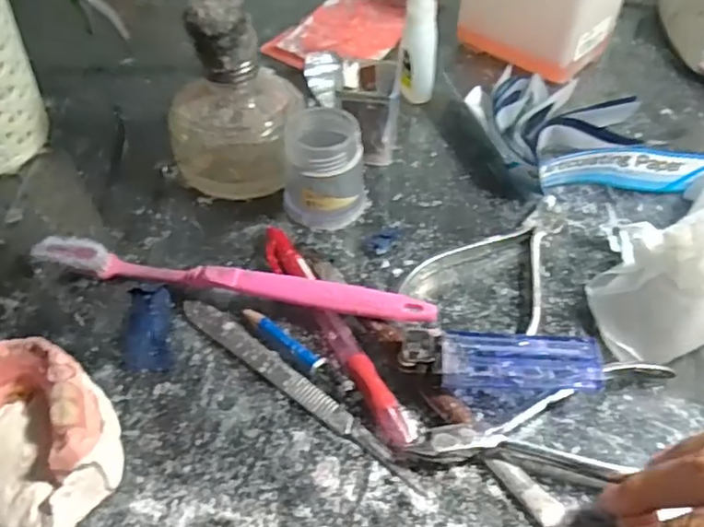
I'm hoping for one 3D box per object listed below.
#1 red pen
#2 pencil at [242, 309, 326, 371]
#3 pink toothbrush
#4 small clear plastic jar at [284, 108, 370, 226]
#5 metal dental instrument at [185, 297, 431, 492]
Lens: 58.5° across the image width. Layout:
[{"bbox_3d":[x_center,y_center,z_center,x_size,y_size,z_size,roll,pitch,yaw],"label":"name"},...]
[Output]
[{"bbox_3d":[-0.010,0.029,0.289,0.015,0.009,0.131,-24,53,-19],"label":"red pen"},{"bbox_3d":[-0.032,0.034,0.285,0.048,0.006,0.007,33,57,26],"label":"pencil"},{"bbox_3d":[-0.058,0.011,0.300,0.192,0.020,0.014,9,50,8],"label":"pink toothbrush"},{"bbox_3d":[-0.014,-0.053,0.334,0.042,0.051,0.048,1,49,1],"label":"small clear plastic jar"},{"bbox_3d":[-0.025,0.053,0.273,0.136,0.004,0.011,31,56,25],"label":"metal dental instrument"}]

